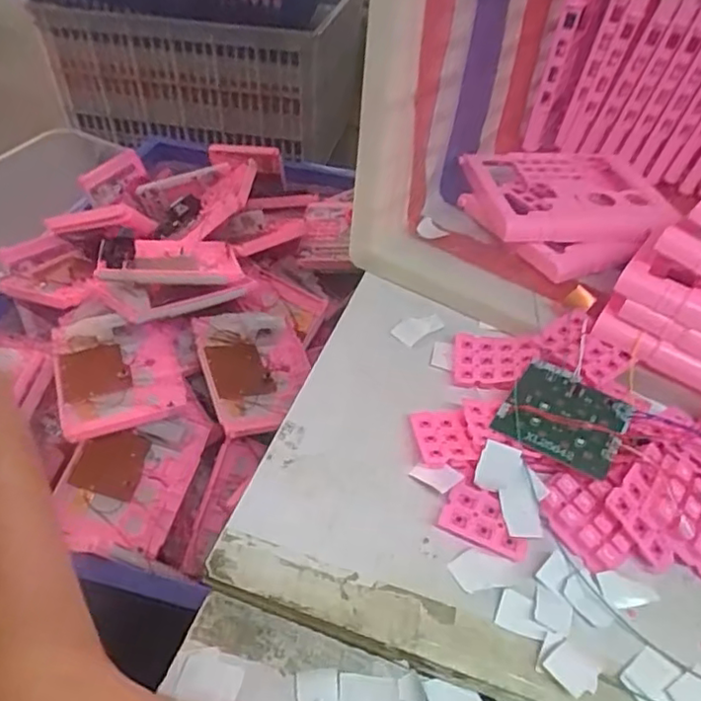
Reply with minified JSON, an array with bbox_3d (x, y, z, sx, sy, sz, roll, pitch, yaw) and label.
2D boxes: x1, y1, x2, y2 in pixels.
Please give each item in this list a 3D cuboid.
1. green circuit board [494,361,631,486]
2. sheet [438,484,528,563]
[{"bbox_3d":[0.136,0.039,0.397,0.071,0.007,0.070,27,50,21],"label":"green circuit board"},{"bbox_3d":[0.079,0.098,0.362,0.049,0.008,0.034,22,49,17],"label":"sheet"}]

